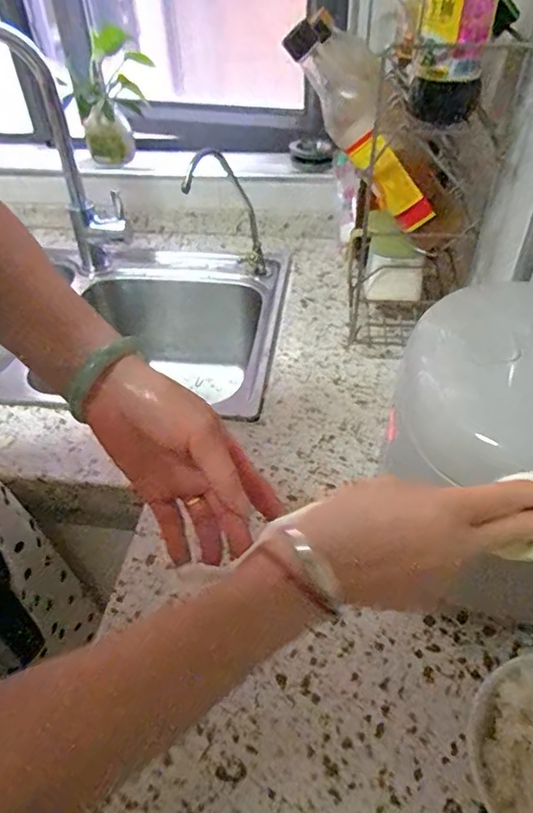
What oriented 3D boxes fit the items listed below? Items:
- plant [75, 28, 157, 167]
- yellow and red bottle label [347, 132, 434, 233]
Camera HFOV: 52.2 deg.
[{"bbox_3d":[-0.260,-0.518,0.930,0.103,0.202,0.099,22,48,25],"label":"plant"},{"bbox_3d":[0.134,-0.238,0.585,0.040,0.115,0.017,-29,30,36],"label":"yellow and red bottle label"}]

